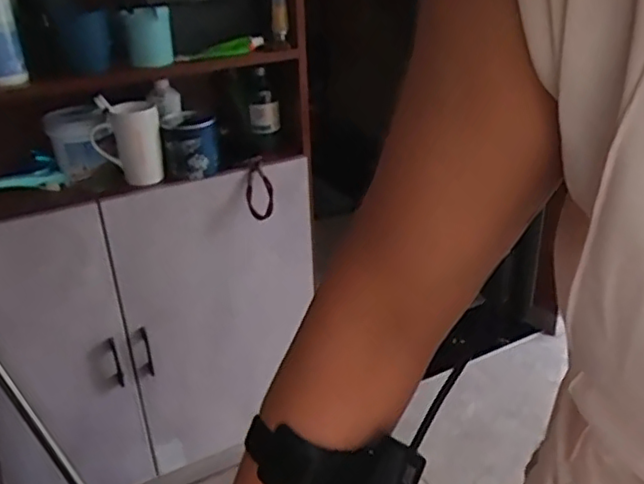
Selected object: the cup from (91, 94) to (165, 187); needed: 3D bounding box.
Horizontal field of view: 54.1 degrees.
[{"bbox_3d":[-0.375,-0.192,1.217,0.126,0.142,0.093,-10,29,-14],"label":"cup"}]

